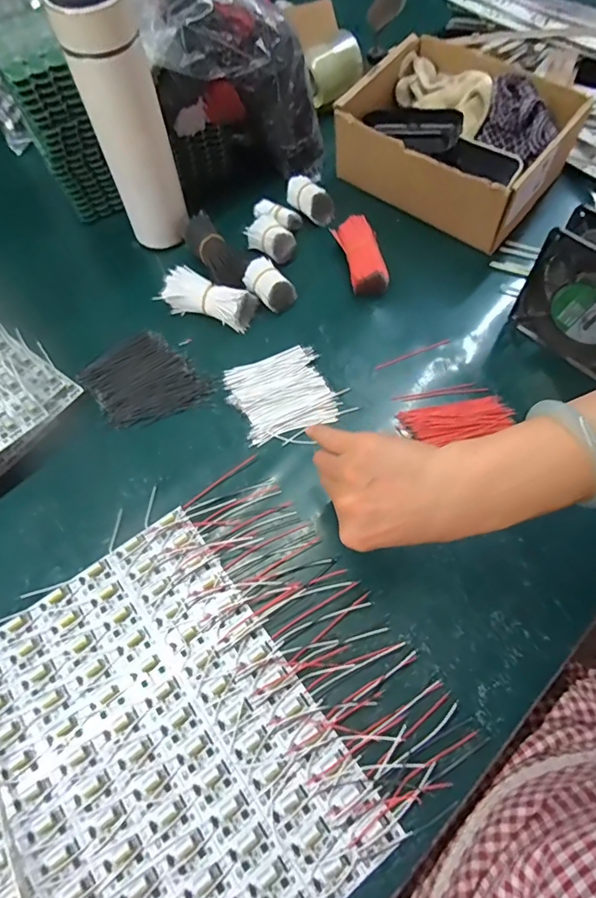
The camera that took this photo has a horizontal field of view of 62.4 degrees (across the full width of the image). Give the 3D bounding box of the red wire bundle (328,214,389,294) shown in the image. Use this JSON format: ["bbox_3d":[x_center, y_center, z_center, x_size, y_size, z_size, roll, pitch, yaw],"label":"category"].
[{"bbox_3d":[0.068,-0.207,0.528,0.040,0.024,0.092,-15,65,-6],"label":"red wire bundle"}]

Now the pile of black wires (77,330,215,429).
[{"bbox_3d":[-0.153,-0.068,0.486,0.095,0.009,0.105,-35,69,-15],"label":"pile of black wires"}]

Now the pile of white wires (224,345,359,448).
[{"bbox_3d":[-0.013,-0.055,0.475,0.100,0.010,0.085,-18,71,-8],"label":"pile of white wires"}]

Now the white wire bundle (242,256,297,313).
[{"bbox_3d":[-0.030,-0.171,0.516,0.057,0.030,0.032,40,71,18],"label":"white wire bundle"}]

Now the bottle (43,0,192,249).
[{"bbox_3d":[-0.154,-0.294,0.462,0.066,0.222,0.060,-16,65,-7],"label":"bottle"}]

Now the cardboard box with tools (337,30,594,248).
[{"bbox_3d":[0.173,-0.344,0.552,0.215,0.089,0.182,35,71,17],"label":"cardboard box with tools"}]

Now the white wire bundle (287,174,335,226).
[{"bbox_3d":[0.014,-0.284,0.558,0.061,0.031,0.024,33,69,15],"label":"white wire bundle"}]

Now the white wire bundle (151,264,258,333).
[{"bbox_3d":[-0.093,-0.157,0.510,0.096,0.030,0.039,16,66,8],"label":"white wire bundle"}]

